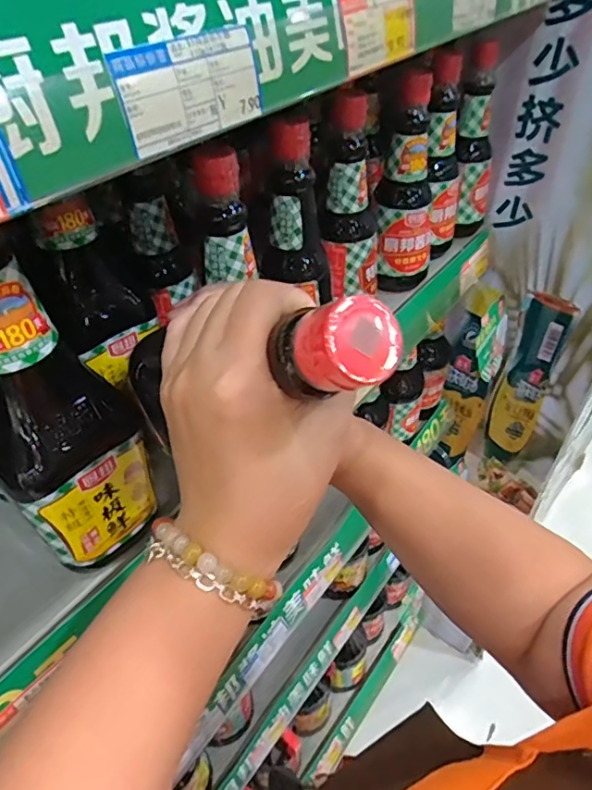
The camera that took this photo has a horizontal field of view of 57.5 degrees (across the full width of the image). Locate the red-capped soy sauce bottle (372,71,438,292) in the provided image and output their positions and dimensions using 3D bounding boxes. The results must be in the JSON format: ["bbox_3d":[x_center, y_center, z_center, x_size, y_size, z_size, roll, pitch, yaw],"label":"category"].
[{"bbox_3d":[0.121,-0.219,0.571,0.066,0.203,0.073,9,44,11],"label":"red-capped soy sauce bottle"}]

